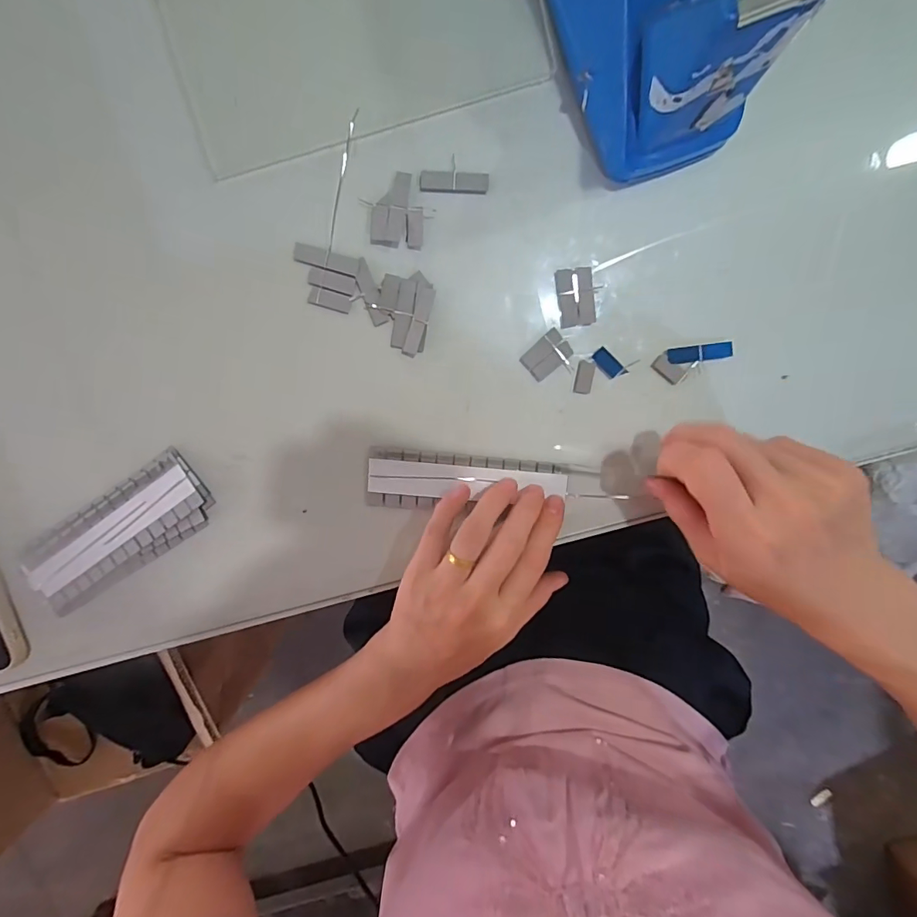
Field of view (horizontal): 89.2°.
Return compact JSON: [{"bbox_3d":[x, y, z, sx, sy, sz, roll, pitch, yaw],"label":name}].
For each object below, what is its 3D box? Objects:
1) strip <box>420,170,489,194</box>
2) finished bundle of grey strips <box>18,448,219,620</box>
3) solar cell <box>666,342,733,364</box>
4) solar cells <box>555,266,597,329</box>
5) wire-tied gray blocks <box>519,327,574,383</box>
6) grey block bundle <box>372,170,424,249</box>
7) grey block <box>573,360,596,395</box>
[{"bbox_3d":[-0.002,-0.159,0.267,0.039,0.004,0.011,2,100,0],"label":"strip"},{"bbox_3d":[-0.219,0.049,0.301,0.129,0.015,0.049,-33,98,6],"label":"finished bundle of grey strips"},{"bbox_3d":[0.147,-0.064,0.282,0.038,0.004,0.010,-8,100,2],"label":"solar cell"},{"bbox_3d":[0.070,-0.096,0.276,0.022,0.004,0.032,-8,100,2],"label":"solar cells"},{"bbox_3d":[0.054,-0.063,0.283,0.028,0.004,0.020,-42,97,7],"label":"wire-tied gray blocks"},{"bbox_3d":[-0.035,-0.143,0.268,0.030,0.004,0.040,6,100,-1],"label":"grey block bundle"},{"bbox_3d":[0.078,-0.050,0.285,0.011,0.004,0.020,9,100,-1],"label":"grey block"}]

